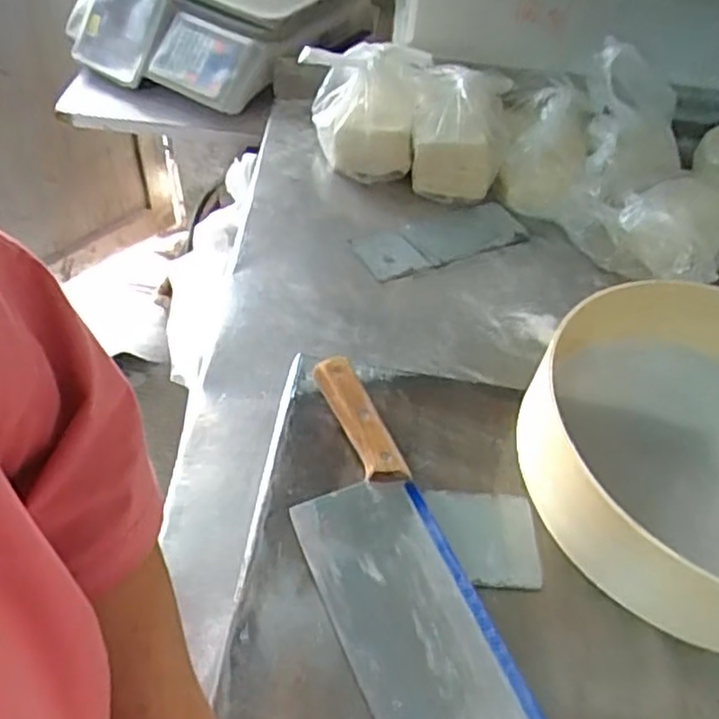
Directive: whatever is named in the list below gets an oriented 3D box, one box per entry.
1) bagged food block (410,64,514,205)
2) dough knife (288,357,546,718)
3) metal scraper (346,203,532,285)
[{"bbox_3d":[0.117,-0.271,0.831,0.104,0.094,0.139,9,48,1],"label":"bagged food block"},{"bbox_3d":[0.018,0.136,0.486,0.094,0.035,0.314,-17,52,-20],"label":"dough knife"},{"bbox_3d":[0.088,-0.135,0.774,0.192,0.005,0.079,-20,54,-23],"label":"metal scraper"}]

